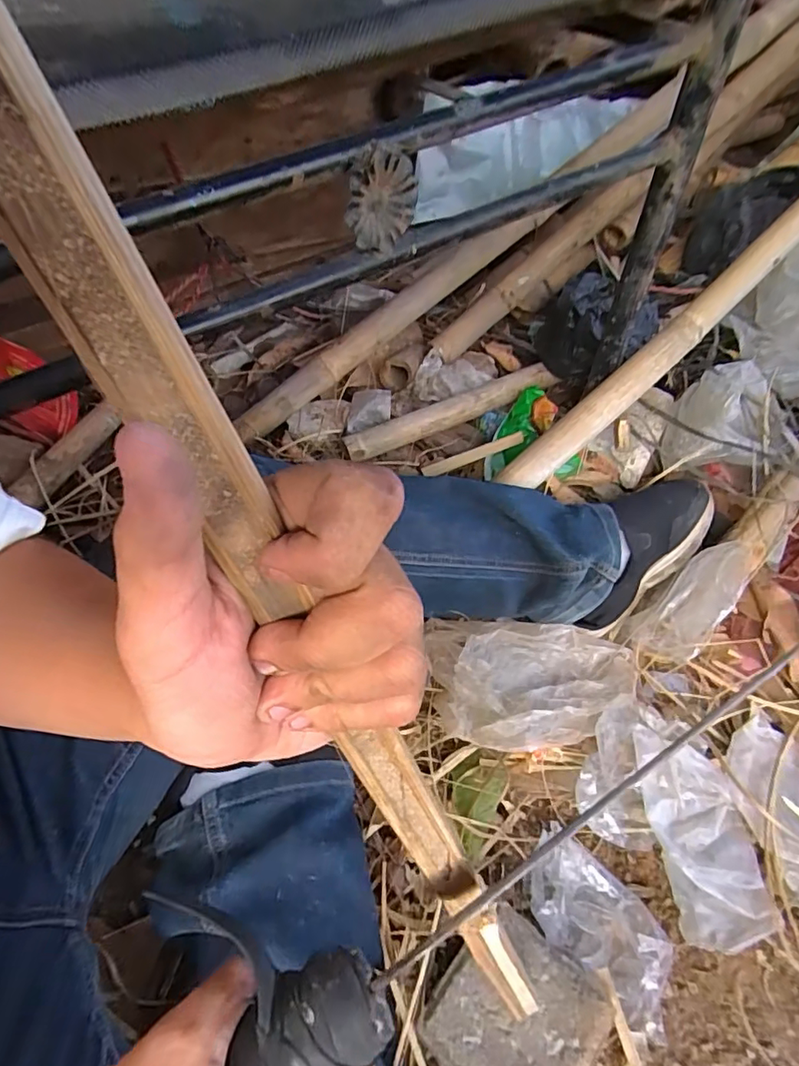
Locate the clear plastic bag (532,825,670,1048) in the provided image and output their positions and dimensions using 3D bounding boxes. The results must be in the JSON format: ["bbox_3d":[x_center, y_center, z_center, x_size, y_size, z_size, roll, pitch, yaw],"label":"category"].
[{"bbox_3d":[0.156,0.296,0.415,0.127,0.046,0.078,36,58,26],"label":"clear plastic bag"}]

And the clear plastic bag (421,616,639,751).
[{"bbox_3d":[0.131,0.147,0.533,0.203,0.030,0.135,5,49,3],"label":"clear plastic bag"}]

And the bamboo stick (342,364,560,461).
[{"bbox_3d":[0.077,-0.167,0.741,0.326,0.027,0.033,-24,54,-21],"label":"bamboo stick"}]

